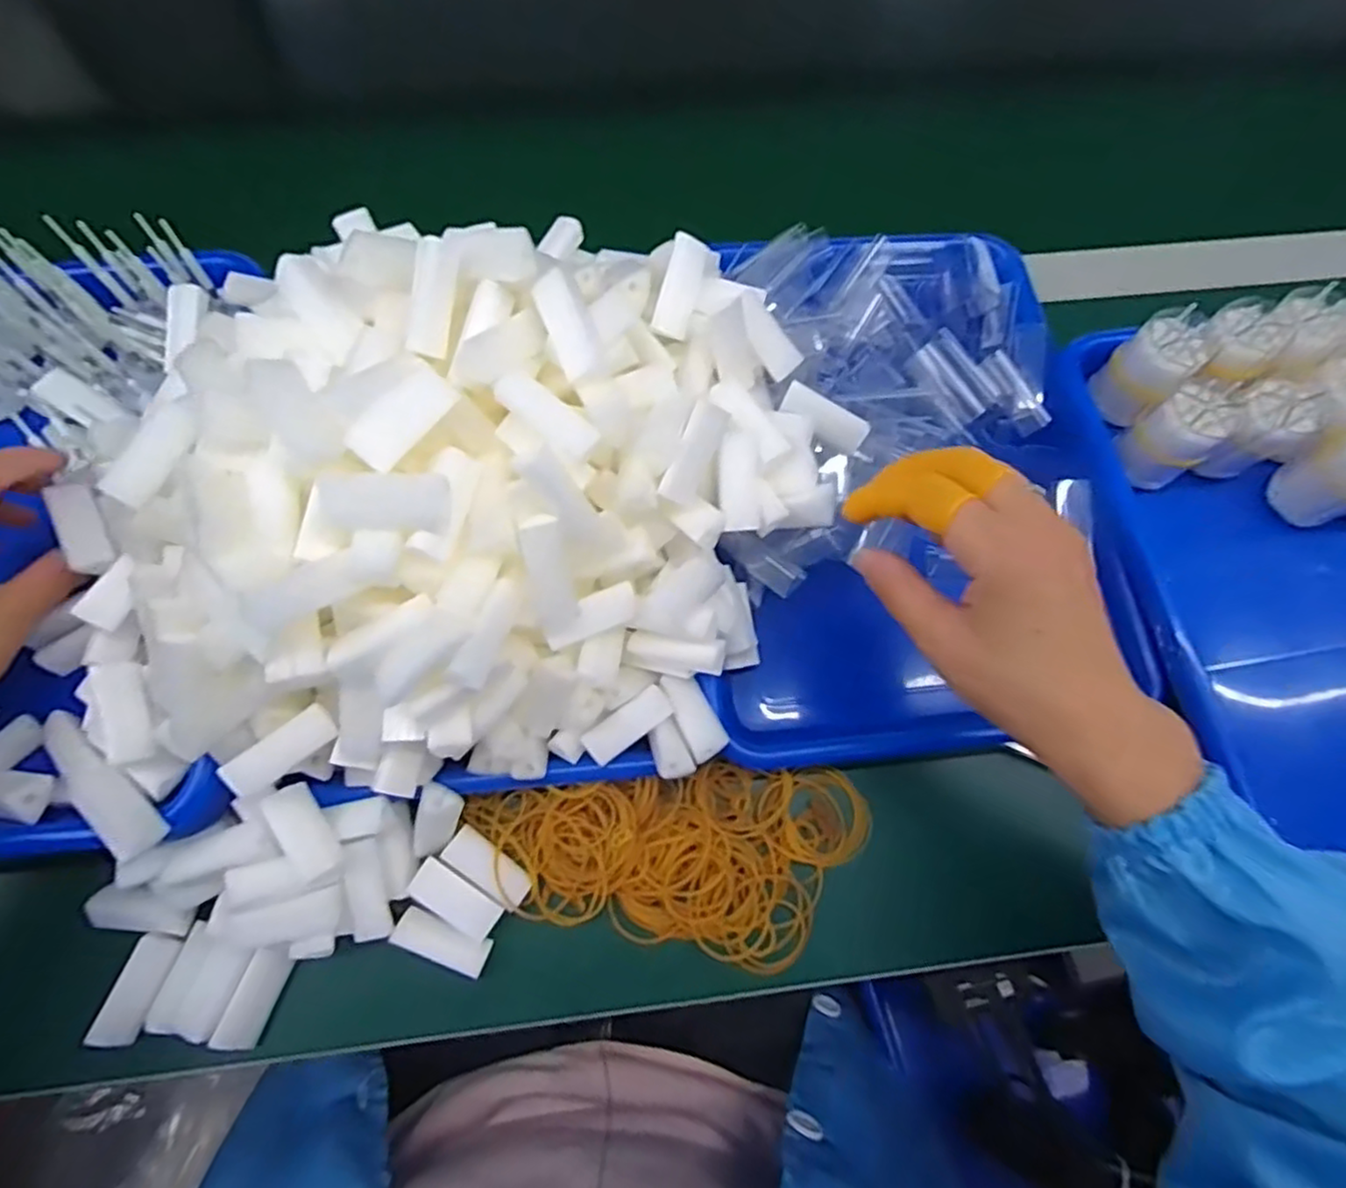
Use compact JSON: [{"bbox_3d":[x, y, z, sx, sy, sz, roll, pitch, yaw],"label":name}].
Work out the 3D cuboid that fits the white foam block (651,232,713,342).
[{"bbox_3d":[0.004,-0.150,0.342,0.016,0.013,0.047,20,100,6],"label":"white foam block"}]

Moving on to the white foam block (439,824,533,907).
[{"bbox_3d":[-0.091,0.136,0.345,0.044,0.013,0.019,36,74,11],"label":"white foam block"}]

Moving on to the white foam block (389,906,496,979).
[{"bbox_3d":[-0.111,0.168,0.336,0.044,0.013,0.017,21,71,7],"label":"white foam block"}]

